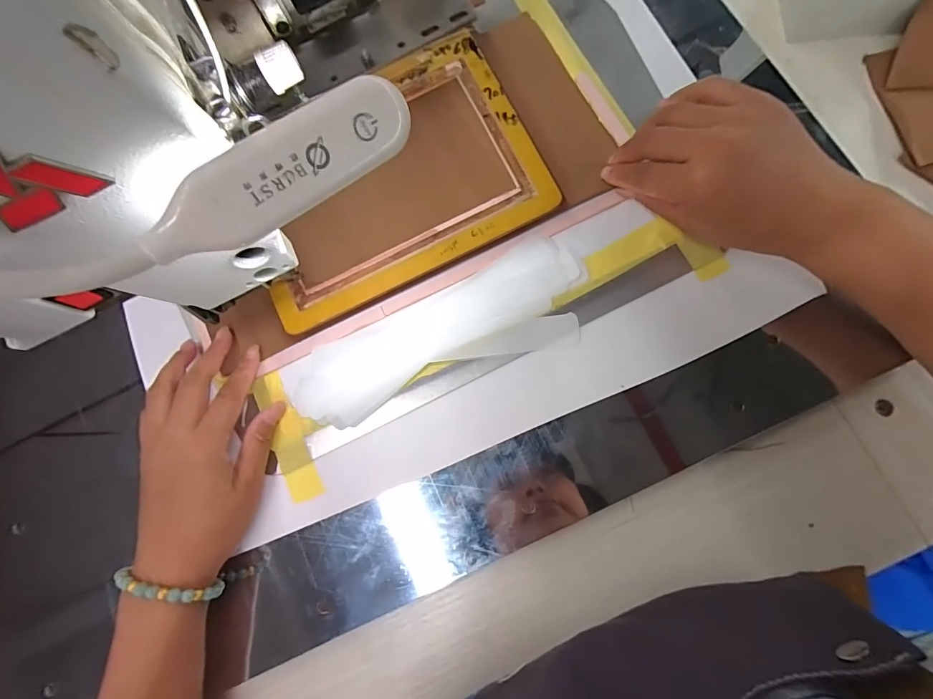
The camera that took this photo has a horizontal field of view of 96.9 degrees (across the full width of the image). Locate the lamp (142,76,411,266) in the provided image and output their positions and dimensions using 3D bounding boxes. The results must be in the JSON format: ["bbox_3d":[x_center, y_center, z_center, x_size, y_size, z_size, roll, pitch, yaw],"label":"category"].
[{"bbox_3d":[-0.068,-0.066,0.155,0.105,0.028,0.016,-39,41,-13],"label":"lamp"}]

